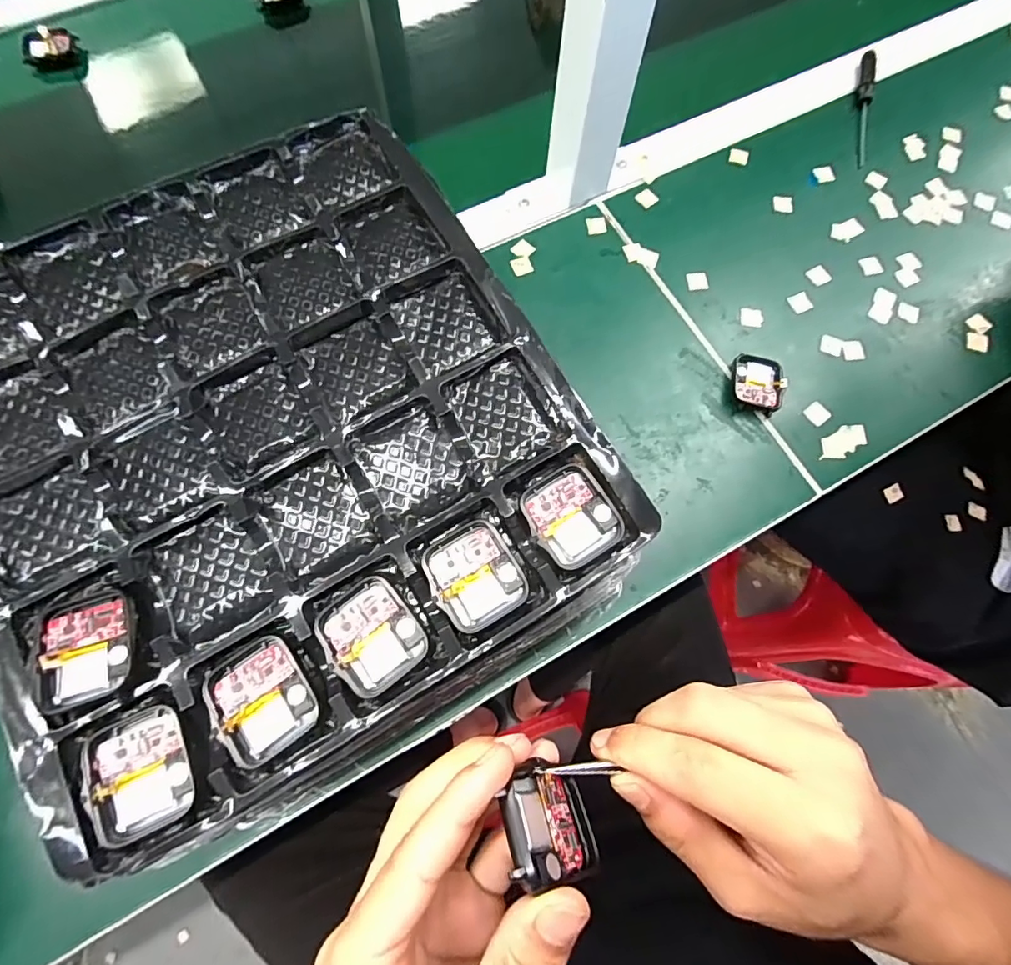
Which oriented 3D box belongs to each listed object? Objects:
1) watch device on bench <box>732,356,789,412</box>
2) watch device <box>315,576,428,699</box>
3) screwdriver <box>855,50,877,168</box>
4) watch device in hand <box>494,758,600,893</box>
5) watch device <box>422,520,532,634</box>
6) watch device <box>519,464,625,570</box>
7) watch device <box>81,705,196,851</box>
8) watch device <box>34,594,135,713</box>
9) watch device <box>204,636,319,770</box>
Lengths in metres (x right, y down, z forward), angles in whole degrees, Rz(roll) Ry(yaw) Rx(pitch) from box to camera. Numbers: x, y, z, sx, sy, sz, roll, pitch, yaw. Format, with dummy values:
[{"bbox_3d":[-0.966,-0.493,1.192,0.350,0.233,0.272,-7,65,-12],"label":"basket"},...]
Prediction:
[{"bbox_3d":[0.190,-0.077,0.369,0.038,0.012,0.045,12,72,2],"label":"watch device on bench"},{"bbox_3d":[-0.057,0.065,0.209,0.036,0.008,0.043,-38,77,-12],"label":"watch device"},{"bbox_3d":[0.334,-0.349,0.451,0.015,0.021,0.127,13,71,4],"label":"screwdriver"},{"bbox_3d":[0.015,0.123,0.178,0.010,0.046,0.036,-38,45,21],"label":"watch device in hand"},{"bbox_3d":[-0.014,0.041,0.216,0.037,0.007,0.043,-25,75,-9],"label":"watch device"},{"bbox_3d":[0.030,0.015,0.223,0.036,0.011,0.042,-31,76,-11],"label":"watch device"},{"bbox_3d":[-0.142,0.113,0.191,0.036,0.011,0.044,-25,75,-9],"label":"watch device"},{"bbox_3d":[-0.170,0.067,0.197,0.036,0.004,0.041,-15,73,-6],"label":"watch device"},{"bbox_3d":[-0.099,0.088,0.199,0.037,0.006,0.044,-32,76,-11],"label":"watch device"}]

